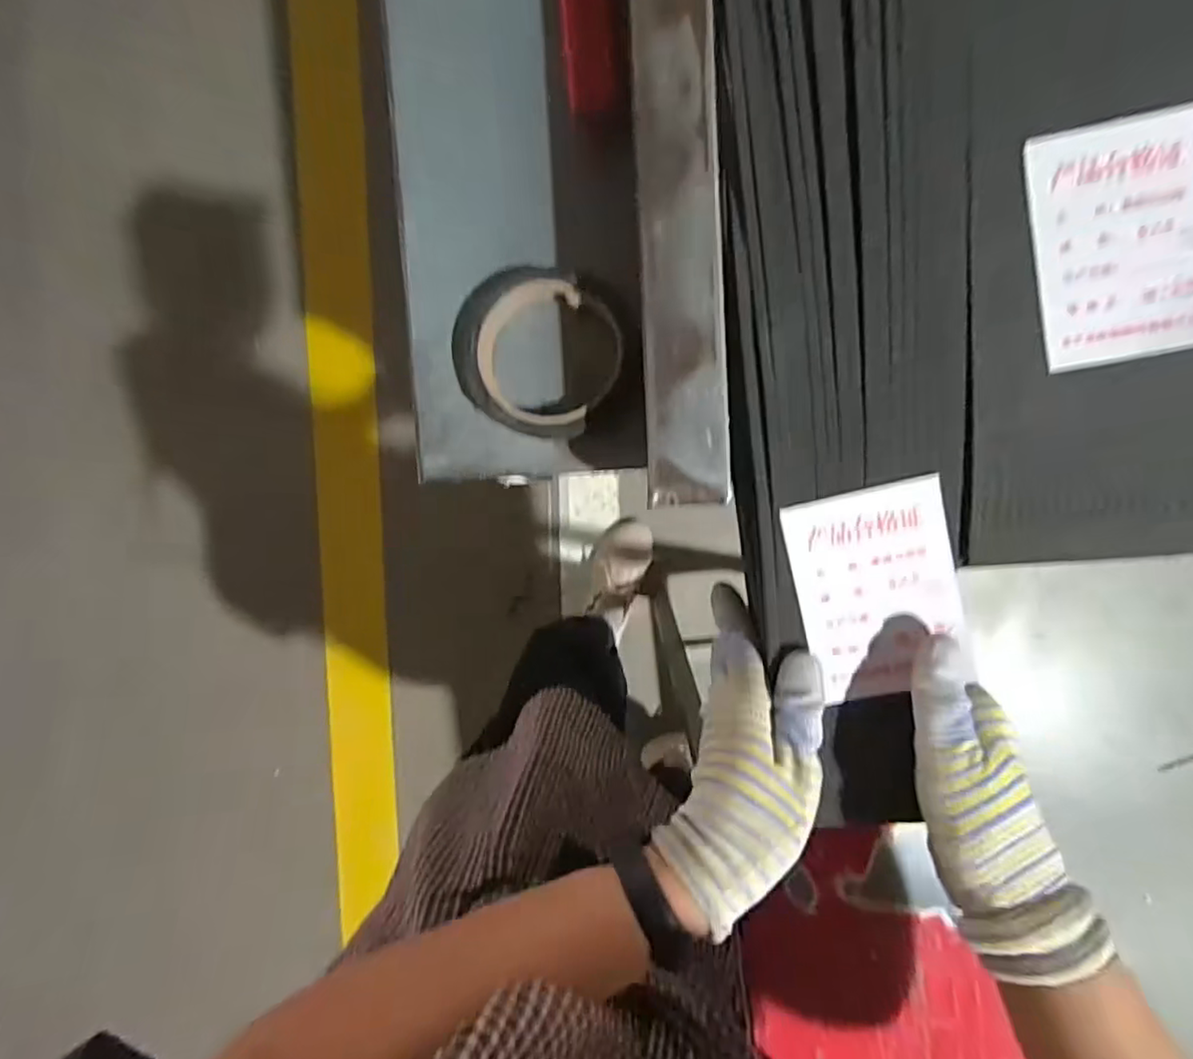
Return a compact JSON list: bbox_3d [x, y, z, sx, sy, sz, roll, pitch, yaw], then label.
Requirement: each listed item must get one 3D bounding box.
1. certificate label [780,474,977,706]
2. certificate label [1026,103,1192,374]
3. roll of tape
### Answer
[{"bbox_3d":[0.143,0.032,0.321,0.076,0.009,0.106,-13,93,7],"label":"certificate label"},{"bbox_3d":[0.243,-0.132,0.288,0.076,0.005,0.104,-9,93,9],"label":"certificate label"},{"bbox_3d":[-0.037,-0.103,0.366,0.102,0.026,0.090,14,96,5],"label":"roll of tape"}]

